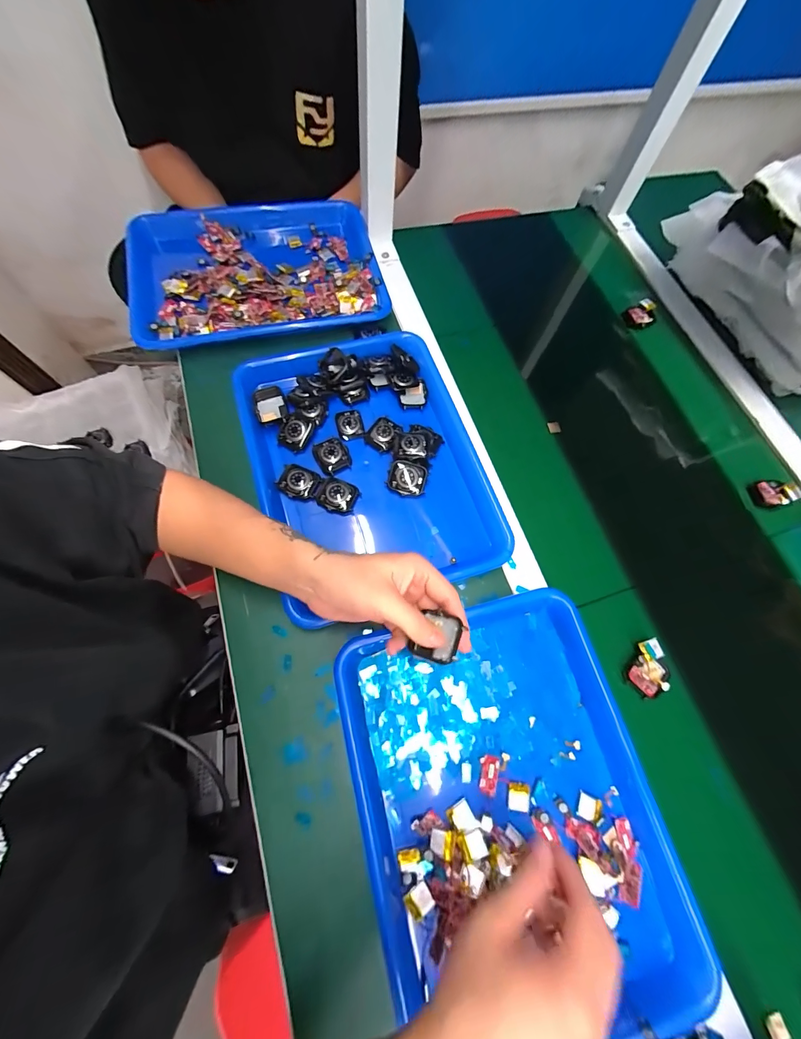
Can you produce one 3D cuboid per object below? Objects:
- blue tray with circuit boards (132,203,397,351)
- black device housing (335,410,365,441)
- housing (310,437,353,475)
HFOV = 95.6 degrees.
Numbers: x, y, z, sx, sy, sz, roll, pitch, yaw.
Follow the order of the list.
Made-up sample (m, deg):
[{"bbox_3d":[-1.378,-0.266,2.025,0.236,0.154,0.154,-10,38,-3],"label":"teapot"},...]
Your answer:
[{"bbox_3d":[-0.211,-0.356,0.520,0.350,0.039,0.251,-13,71,-7],"label":"blue tray with circuit boards"},{"bbox_3d":[-0.064,-0.120,0.458,0.032,0.009,0.040,-15,72,-8],"label":"black device housing"},{"bbox_3d":[-0.082,-0.077,0.434,0.038,0.008,0.043,-27,73,-11],"label":"housing"}]

